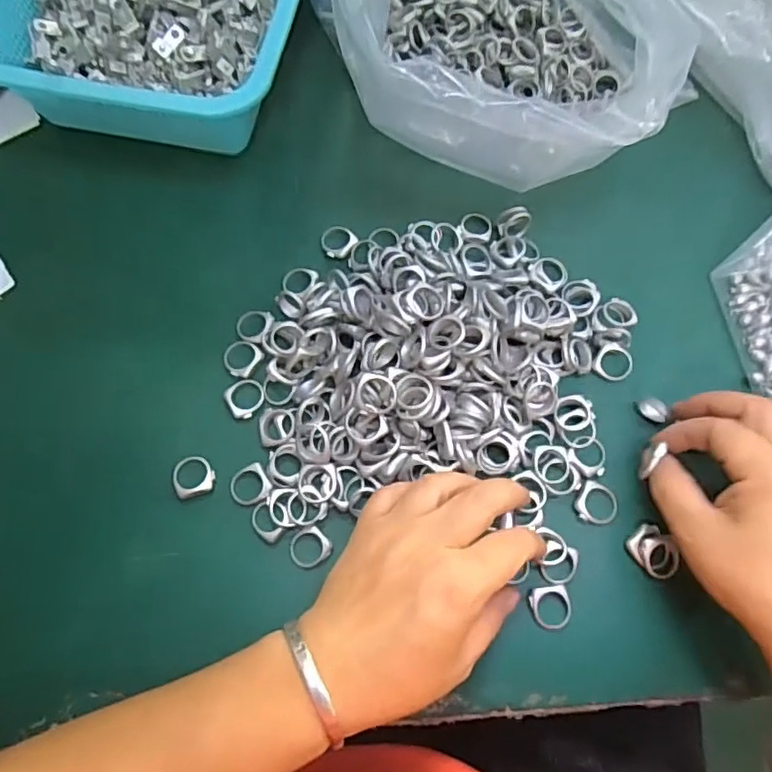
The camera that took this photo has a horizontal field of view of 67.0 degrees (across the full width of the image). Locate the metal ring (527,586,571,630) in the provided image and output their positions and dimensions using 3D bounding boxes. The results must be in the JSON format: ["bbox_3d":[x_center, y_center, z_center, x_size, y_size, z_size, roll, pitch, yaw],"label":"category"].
[{"bbox_3d":[0.088,0.118,0.311,0.022,0.004,0.021,0,71,-1],"label":"metal ring"}]

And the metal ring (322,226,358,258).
[{"bbox_3d":[-0.032,-0.095,0.381,0.022,0.004,0.023,0,71,-1],"label":"metal ring"}]

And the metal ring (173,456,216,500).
[{"bbox_3d":[-0.109,0.051,0.330,0.023,0.005,0.024,0,71,-1],"label":"metal ring"}]

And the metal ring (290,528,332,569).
[{"bbox_3d":[-0.042,0.088,0.318,0.021,0.004,0.020,0,71,-1],"label":"metal ring"}]

